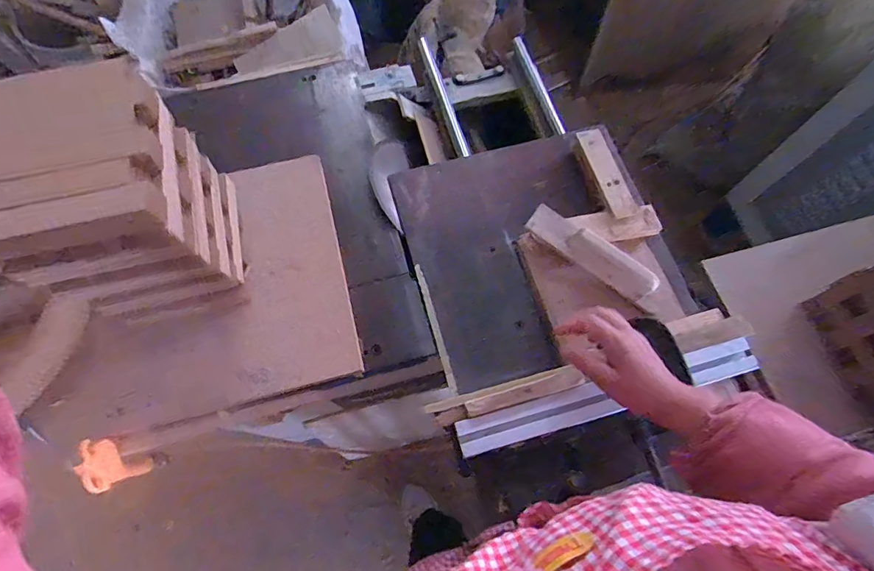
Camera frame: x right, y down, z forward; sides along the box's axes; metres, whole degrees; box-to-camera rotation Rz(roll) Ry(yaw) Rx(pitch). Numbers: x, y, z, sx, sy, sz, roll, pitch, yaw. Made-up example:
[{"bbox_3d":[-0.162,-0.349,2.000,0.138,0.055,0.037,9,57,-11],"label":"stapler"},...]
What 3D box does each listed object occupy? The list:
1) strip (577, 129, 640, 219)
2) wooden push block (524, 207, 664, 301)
[{"bbox_3d":[0.246,-0.169,0.667,0.042,0.010,0.157,-14,69,-6],"label":"strip"},{"bbox_3d":[0.200,-0.046,0.598,0.175,0.044,0.039,36,73,13],"label":"wooden push block"}]

